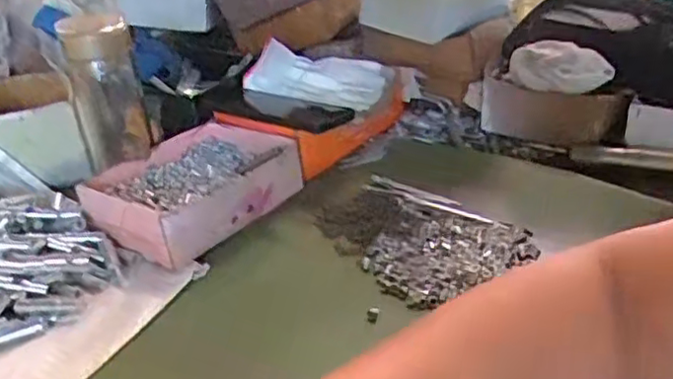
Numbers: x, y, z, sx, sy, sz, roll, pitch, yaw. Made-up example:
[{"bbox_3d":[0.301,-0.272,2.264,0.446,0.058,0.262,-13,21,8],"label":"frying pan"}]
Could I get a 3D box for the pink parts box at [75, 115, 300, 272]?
[{"bbox_3d":[-0.140,-0.004,0.649,0.152,0.053,0.183,19,37,36],"label":"pink parts box"}]

